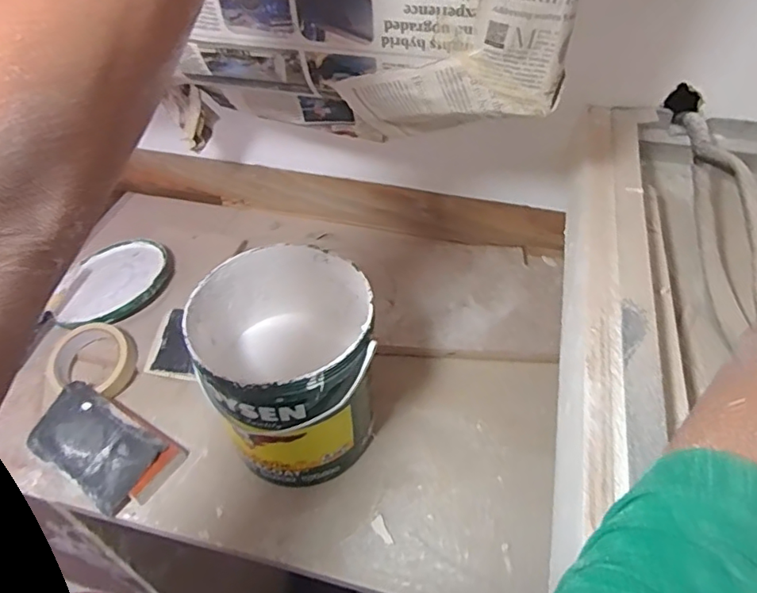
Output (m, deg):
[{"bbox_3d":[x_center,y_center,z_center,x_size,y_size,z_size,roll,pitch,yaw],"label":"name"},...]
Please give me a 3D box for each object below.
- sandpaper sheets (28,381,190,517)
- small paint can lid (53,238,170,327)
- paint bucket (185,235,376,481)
[{"bbox_3d":[-0.303,0.161,0.592,0.158,0.039,0.093,25,52,22],"label":"sandpaper sheets"},{"bbox_3d":[-0.355,-0.025,0.738,0.134,0.029,0.160,-7,48,-5],"label":"small paint can lid"},{"bbox_3d":[-0.091,0.074,0.554,0.160,0.183,0.164,0,47,1],"label":"paint bucket"}]

